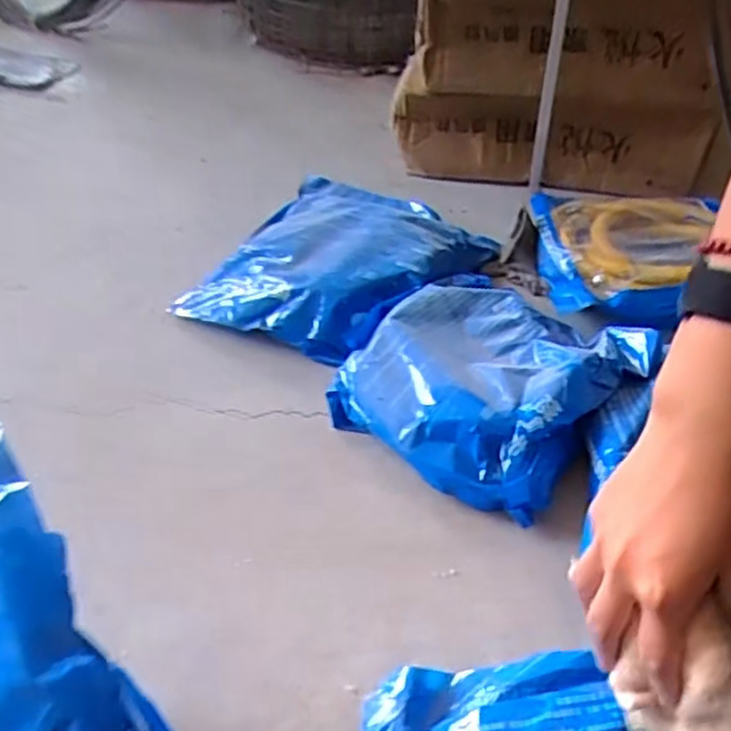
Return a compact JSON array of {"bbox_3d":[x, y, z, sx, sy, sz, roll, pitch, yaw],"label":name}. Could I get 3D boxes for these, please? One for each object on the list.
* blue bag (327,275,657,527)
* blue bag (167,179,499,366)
[{"bbox_3d":[0.109,0.006,0.673,0.235,0.076,0.241,32,50,29],"label":"blue bag"},{"bbox_3d":[-0.027,-0.124,0.831,0.278,0.062,0.297,21,46,20],"label":"blue bag"}]

